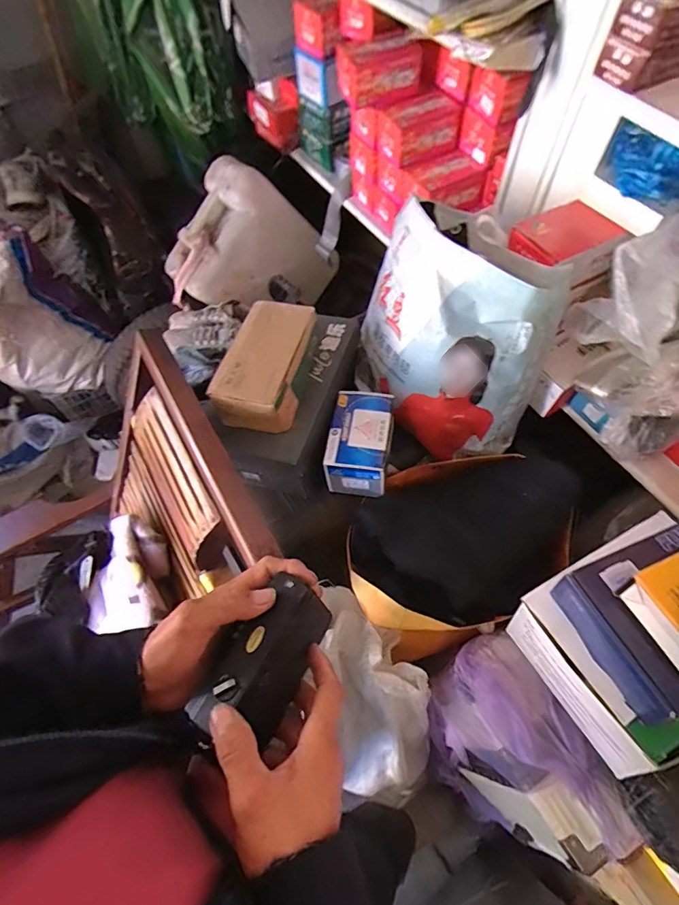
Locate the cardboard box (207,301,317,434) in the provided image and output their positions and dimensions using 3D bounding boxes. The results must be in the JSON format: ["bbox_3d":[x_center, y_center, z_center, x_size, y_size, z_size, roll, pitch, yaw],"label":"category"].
[{"bbox_3d":[-0.112,-0.136,0.682,0.118,0.050,0.202,10,62,5],"label":"cardboard box"}]

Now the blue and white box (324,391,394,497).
[{"bbox_3d":[0.031,-0.016,0.709,0.091,0.079,0.144,8,62,4],"label":"blue and white box"}]

